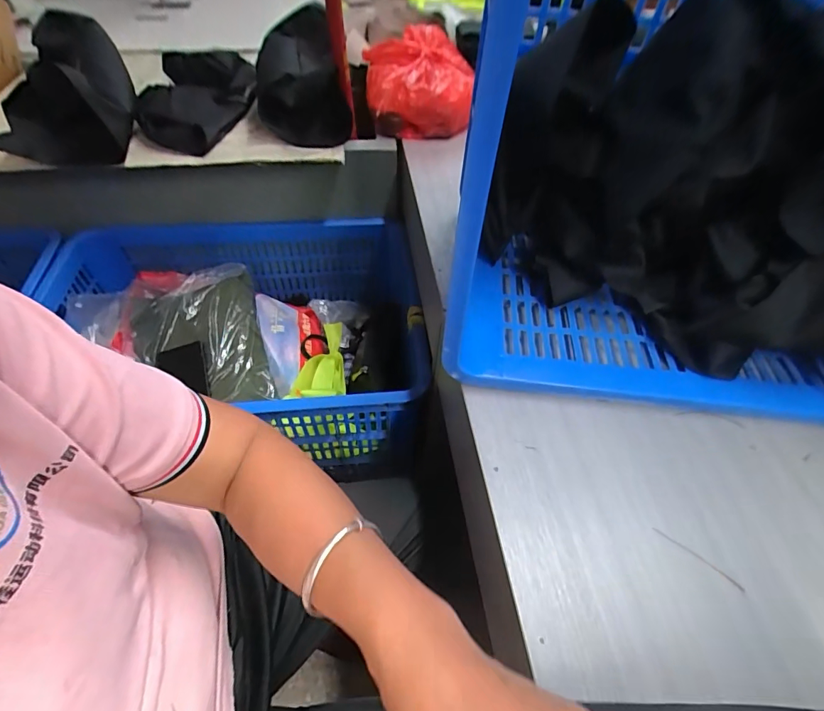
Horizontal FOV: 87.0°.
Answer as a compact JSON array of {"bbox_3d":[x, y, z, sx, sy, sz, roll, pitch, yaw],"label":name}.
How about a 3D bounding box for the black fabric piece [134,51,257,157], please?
[{"bbox_3d":[-0.361,-0.440,0.739,0.185,0.071,0.256,-11,54,-11],"label":"black fabric piece"}]

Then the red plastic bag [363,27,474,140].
[{"bbox_3d":[0.013,-0.497,0.806,0.194,0.124,0.202,-1,52,-3],"label":"red plastic bag"}]

